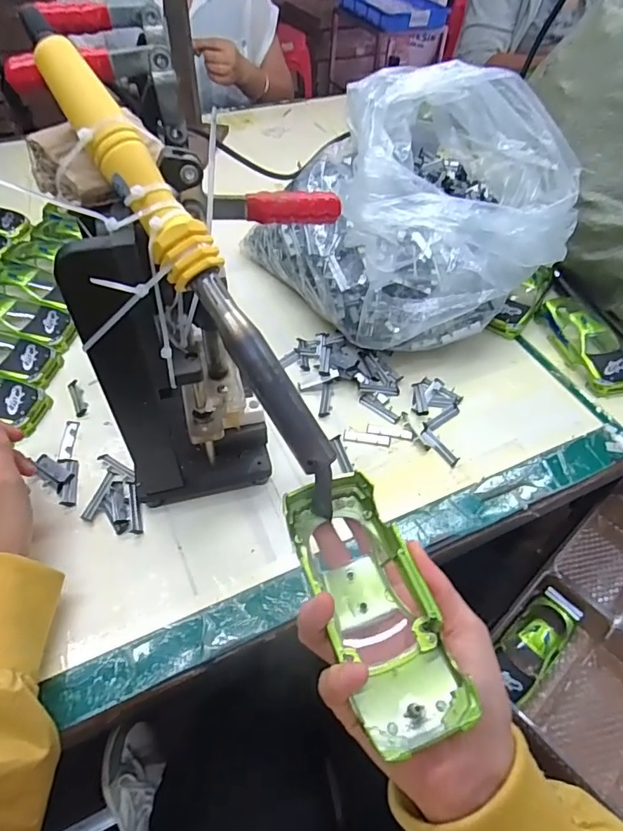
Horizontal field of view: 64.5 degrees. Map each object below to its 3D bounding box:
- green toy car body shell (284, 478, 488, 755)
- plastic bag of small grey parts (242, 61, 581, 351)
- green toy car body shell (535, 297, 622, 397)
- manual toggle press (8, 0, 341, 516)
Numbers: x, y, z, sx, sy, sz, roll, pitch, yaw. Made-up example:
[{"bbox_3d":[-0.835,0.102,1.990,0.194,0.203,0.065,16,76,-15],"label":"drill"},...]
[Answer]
[{"bbox_3d":[0.029,0.092,0.250,0.049,0.036,0.128,-15,53,-14],"label":"green toy car body shell"},{"bbox_3d":[0.094,-0.217,0.511,0.238,0.221,0.288,-35,61,-27],"label":"plastic bag of small grey parts"},{"bbox_3d":[0.306,-0.086,0.535,0.057,0.033,0.134,-8,52,-10],"label":"green toy car body shell"},{"bbox_3d":[-0.071,-0.021,0.307,0.164,0.278,0.154,0,53,-3],"label":"manual toggle press"}]

